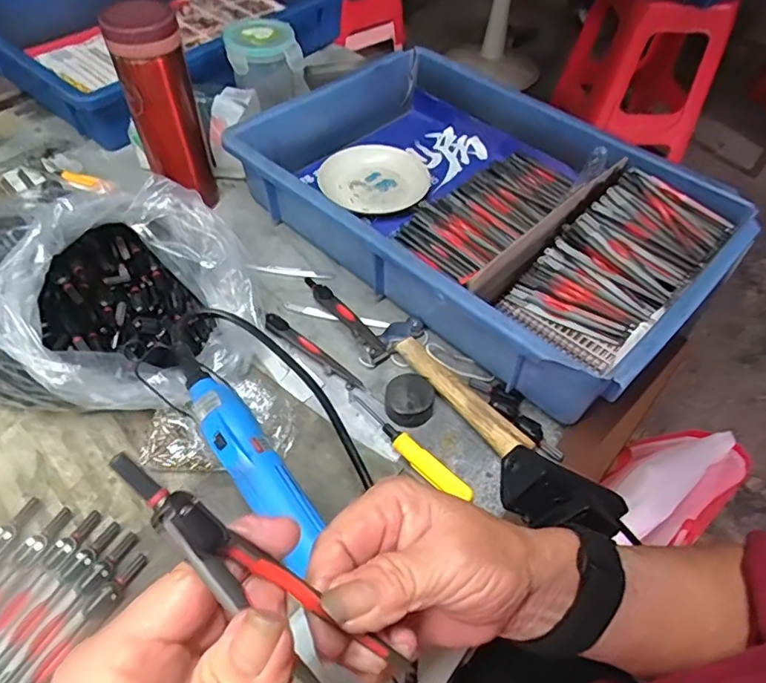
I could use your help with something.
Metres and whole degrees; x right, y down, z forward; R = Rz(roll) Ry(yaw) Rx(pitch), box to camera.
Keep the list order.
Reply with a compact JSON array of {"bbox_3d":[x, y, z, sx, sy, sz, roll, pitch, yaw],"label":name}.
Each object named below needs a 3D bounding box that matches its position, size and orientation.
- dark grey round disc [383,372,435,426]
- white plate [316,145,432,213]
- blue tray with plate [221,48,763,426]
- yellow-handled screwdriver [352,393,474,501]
[{"bbox_3d":[0.021,0.047,0.437,0.037,0.020,0.042,7,52,3],"label":"dark grey round disc"},{"bbox_3d":[-0.009,-0.182,0.619,0.119,0.020,0.119,14,52,8],"label":"white plate"},{"bbox_3d":[0.089,-0.140,0.548,0.443,0.085,0.294,39,59,24],"label":"blue tray with plate"},{"bbox_3d":[0.017,0.077,0.417,0.018,0.018,0.119,-35,61,-26],"label":"yellow-handled screwdriver"}]

